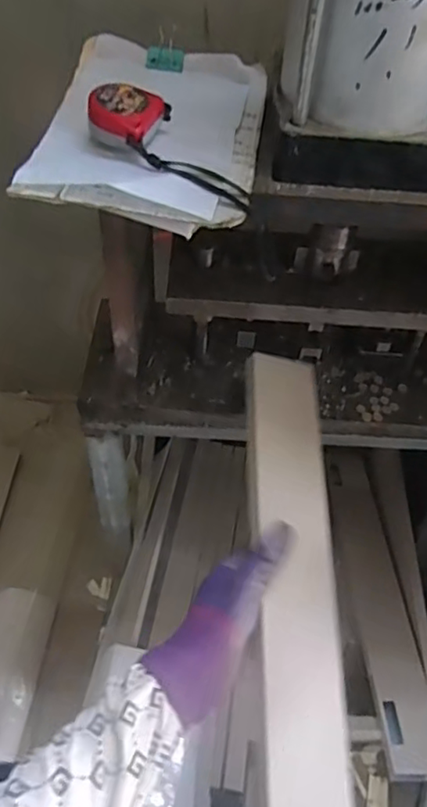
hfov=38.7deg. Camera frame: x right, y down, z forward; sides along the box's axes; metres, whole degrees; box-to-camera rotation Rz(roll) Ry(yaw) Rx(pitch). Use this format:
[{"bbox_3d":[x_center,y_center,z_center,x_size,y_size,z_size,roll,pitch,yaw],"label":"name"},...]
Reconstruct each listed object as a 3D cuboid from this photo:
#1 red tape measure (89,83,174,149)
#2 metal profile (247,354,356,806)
[{"bbox_3d":[-0.063,-0.210,0.441,0.043,0.030,0.052,19,52,11],"label":"red tape measure"},{"bbox_3d":[0.070,0.165,0.492,0.076,0.009,0.472,9,59,-15],"label":"metal profile"}]

